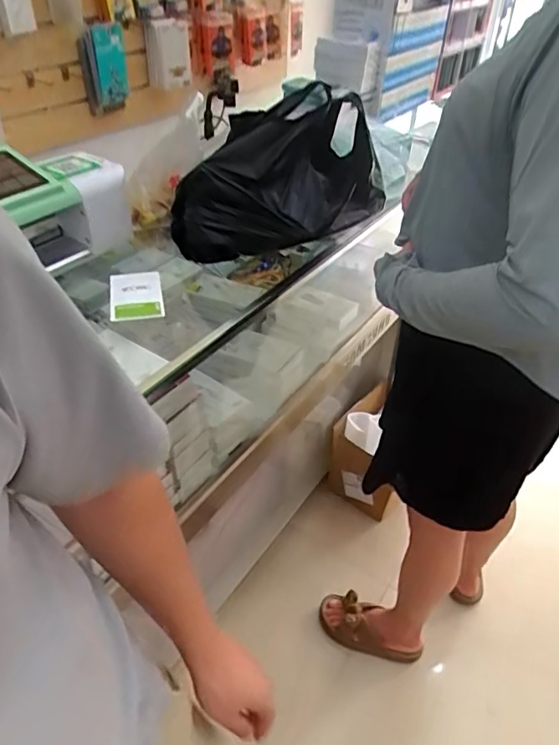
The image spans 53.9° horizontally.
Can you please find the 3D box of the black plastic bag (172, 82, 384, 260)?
[{"bbox_3d":[-0.006,-0.334,0.974,0.354,0.197,0.231,-2,40,-4],"label":"black plastic bag"}]

